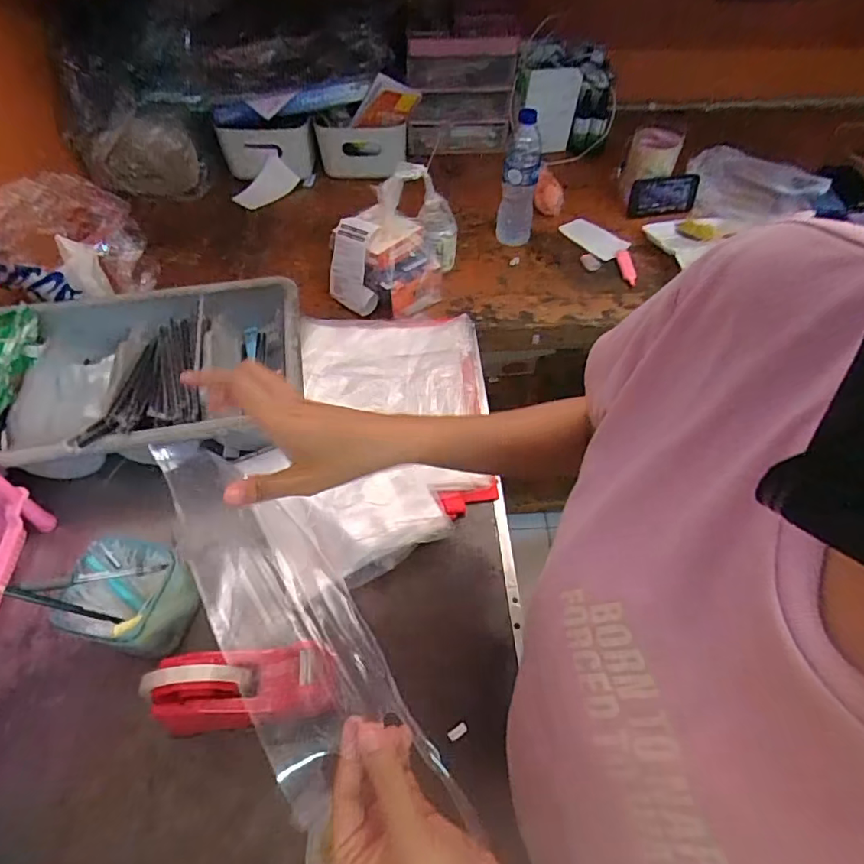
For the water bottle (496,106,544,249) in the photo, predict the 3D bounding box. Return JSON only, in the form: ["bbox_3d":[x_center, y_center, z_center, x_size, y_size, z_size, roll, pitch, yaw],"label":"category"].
[{"bbox_3d":[0.162,-0.447,0.966,0.067,0.201,0.070,10,54,6],"label":"water bottle"}]

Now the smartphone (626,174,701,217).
[{"bbox_3d":[0.488,-0.498,1.093,0.160,0.072,0.010,-10,25,-12],"label":"smartphone"}]

